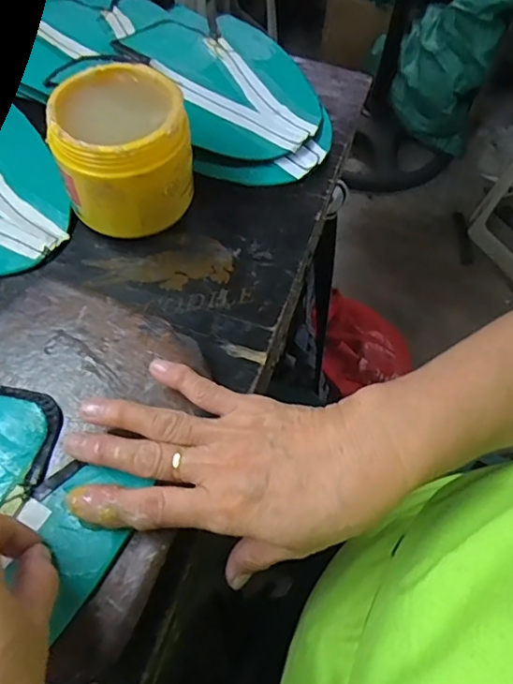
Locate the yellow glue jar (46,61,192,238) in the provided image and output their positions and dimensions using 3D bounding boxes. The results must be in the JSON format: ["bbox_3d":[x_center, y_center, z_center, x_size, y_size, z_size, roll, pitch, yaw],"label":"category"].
[{"bbox_3d":[-0.091,-0.136,0.385,0.087,0.074,0.089,1,61,-2],"label":"yellow glue jar"}]

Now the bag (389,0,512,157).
[{"bbox_3d":[0.553,-0.728,1.297,0.299,0.568,0.166,38,64,-7],"label":"bag"}]

